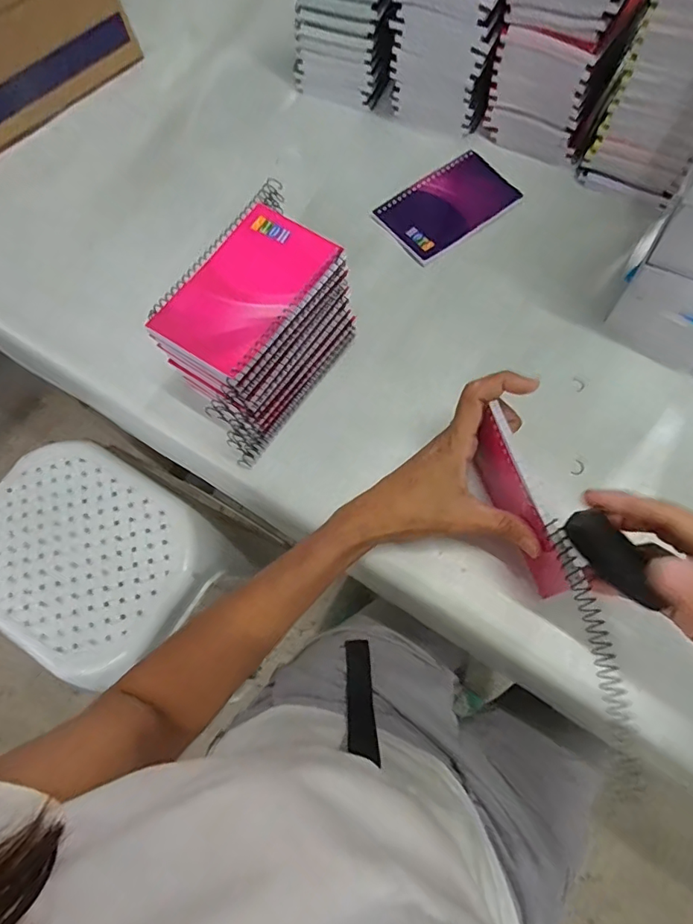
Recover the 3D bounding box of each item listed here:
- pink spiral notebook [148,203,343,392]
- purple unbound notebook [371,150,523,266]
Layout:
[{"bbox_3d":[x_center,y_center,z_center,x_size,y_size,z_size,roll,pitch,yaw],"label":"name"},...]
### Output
[{"bbox_3d":[-0.071,-0.124,0.356,0.082,0.014,0.132,32,76,14],"label":"pink spiral notebook"},{"bbox_3d":[0.103,-0.258,0.502,0.135,0.007,0.084,-38,72,-9],"label":"purple unbound notebook"}]

